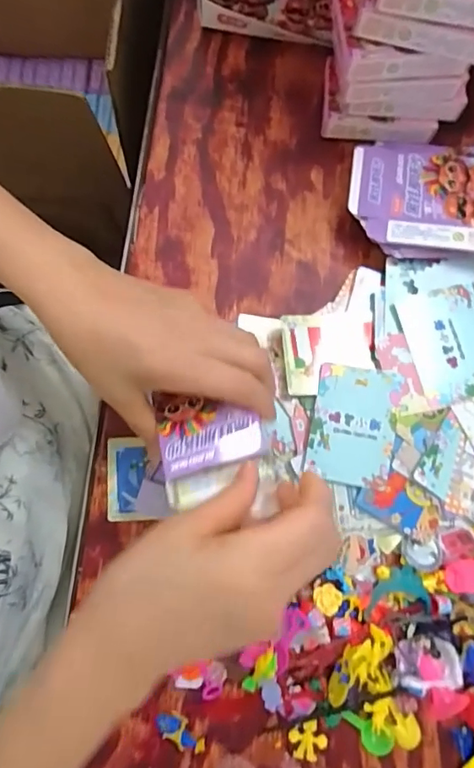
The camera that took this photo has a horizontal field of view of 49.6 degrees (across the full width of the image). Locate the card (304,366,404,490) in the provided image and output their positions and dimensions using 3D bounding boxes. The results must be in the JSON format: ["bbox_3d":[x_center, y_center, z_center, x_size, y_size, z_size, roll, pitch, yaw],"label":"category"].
[{"bbox_3d":[0.086,0.030,0.380,0.061,0.004,0.086,10,84,1],"label":"card"}]

